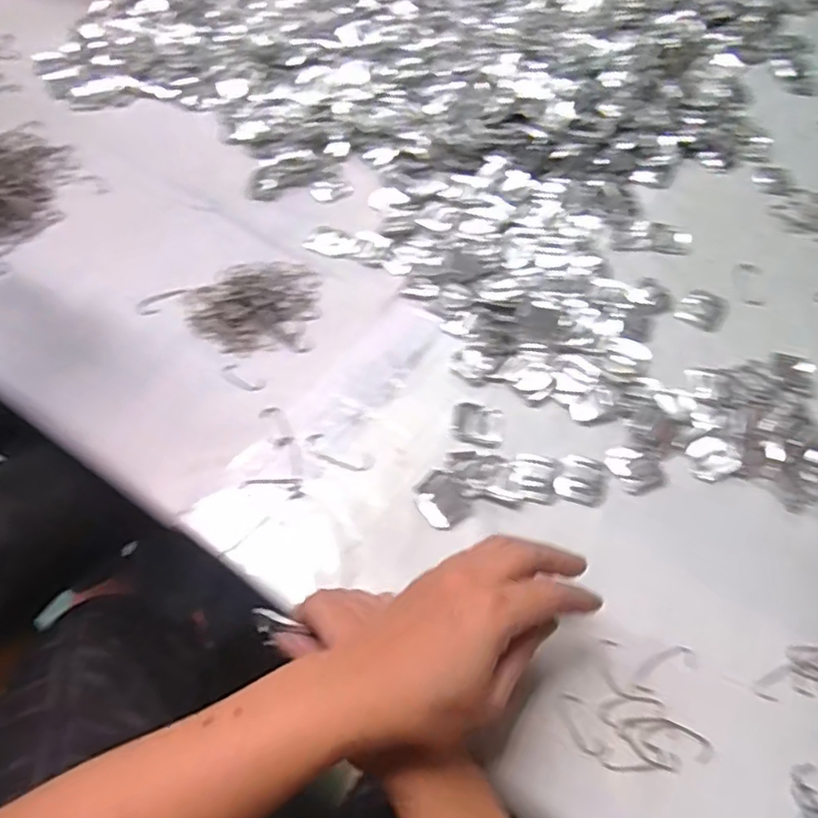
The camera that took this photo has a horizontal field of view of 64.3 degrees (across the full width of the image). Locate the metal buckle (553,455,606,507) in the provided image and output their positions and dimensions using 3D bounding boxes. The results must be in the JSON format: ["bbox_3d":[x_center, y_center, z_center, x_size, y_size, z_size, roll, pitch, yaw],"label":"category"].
[{"bbox_3d":[0.122,0.050,0.456,0.034,0.004,0.036,18,60,12],"label":"metal buckle"}]

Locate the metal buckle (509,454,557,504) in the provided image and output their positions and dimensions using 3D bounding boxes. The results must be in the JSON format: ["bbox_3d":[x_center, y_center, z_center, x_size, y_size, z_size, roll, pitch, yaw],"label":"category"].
[{"bbox_3d":[0.087,0.047,0.455,0.031,0.004,0.037,7,58,6],"label":"metal buckle"}]

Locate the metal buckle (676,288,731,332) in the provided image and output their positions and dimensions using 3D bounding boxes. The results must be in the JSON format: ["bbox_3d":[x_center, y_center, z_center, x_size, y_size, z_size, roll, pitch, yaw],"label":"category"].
[{"bbox_3d":[0.243,-0.083,0.537,0.036,0.004,0.040,29,63,18],"label":"metal buckle"}]

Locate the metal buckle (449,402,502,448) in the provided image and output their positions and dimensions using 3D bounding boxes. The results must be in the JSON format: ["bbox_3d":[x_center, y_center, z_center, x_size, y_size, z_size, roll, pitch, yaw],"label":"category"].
[{"bbox_3d":[0.050,0.012,0.478,0.037,0.005,0.034,8,59,6],"label":"metal buckle"}]

